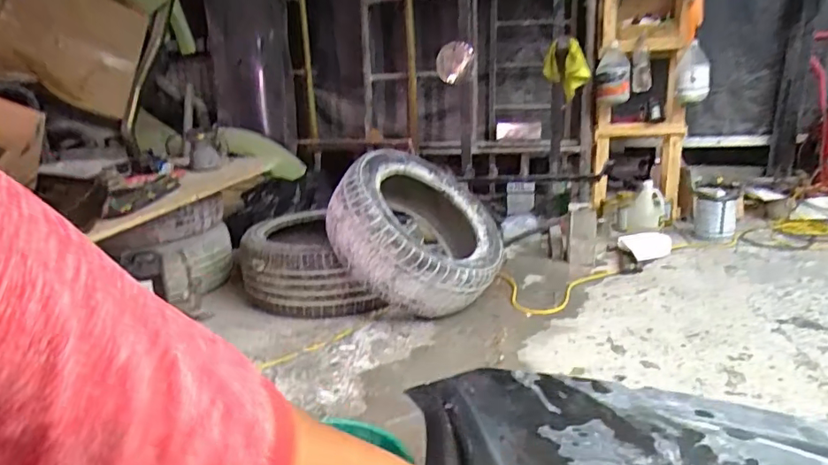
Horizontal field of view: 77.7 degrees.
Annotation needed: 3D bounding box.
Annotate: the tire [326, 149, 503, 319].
[{"bbox_3d":[0.021,-0.007,1.804,0.589,0.252,0.610,44,31,7],"label":"tire"}]

